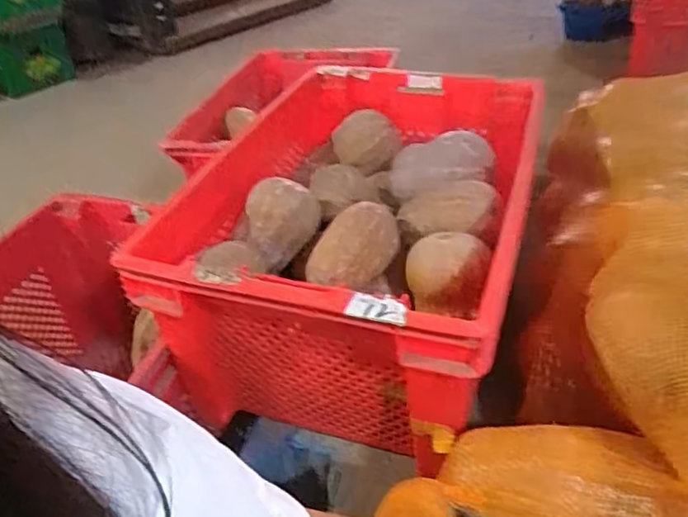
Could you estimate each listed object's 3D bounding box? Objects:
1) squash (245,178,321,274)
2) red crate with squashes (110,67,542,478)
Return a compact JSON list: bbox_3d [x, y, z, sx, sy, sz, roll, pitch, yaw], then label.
[{"bbox_3d":[-0.081,-0.051,0.820,0.100,0.088,0.090,-9,37,-5],"label":"squash"},{"bbox_3d":[0.039,-0.038,0.902,0.412,0.278,0.630,7,39,16],"label":"red crate with squashes"}]

